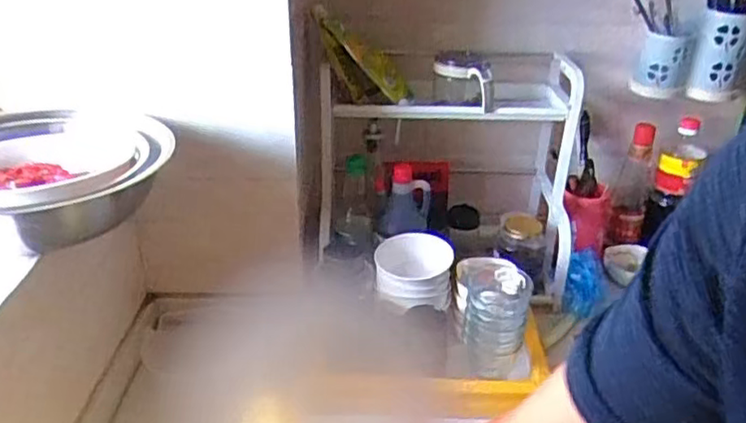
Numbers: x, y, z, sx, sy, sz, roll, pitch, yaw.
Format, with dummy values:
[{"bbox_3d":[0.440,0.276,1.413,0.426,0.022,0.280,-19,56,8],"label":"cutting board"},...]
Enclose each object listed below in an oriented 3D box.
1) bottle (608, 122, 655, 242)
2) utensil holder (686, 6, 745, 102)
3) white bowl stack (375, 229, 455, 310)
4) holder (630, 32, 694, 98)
[{"bbox_3d":[0.466,-0.048,1.136,0.056,0.220,0.071,15,31,25],"label":"bottle"},{"bbox_3d":[0.567,-0.254,1.032,0.078,0.141,0.081,15,31,25],"label":"utensil holder"},{"bbox_3d":[0.059,0.081,0.911,0.107,0.057,0.125,3,28,5],"label":"white bowl stack"},{"bbox_3d":[0.474,-0.243,1.044,0.083,0.102,0.068,12,30,21],"label":"holder"}]

